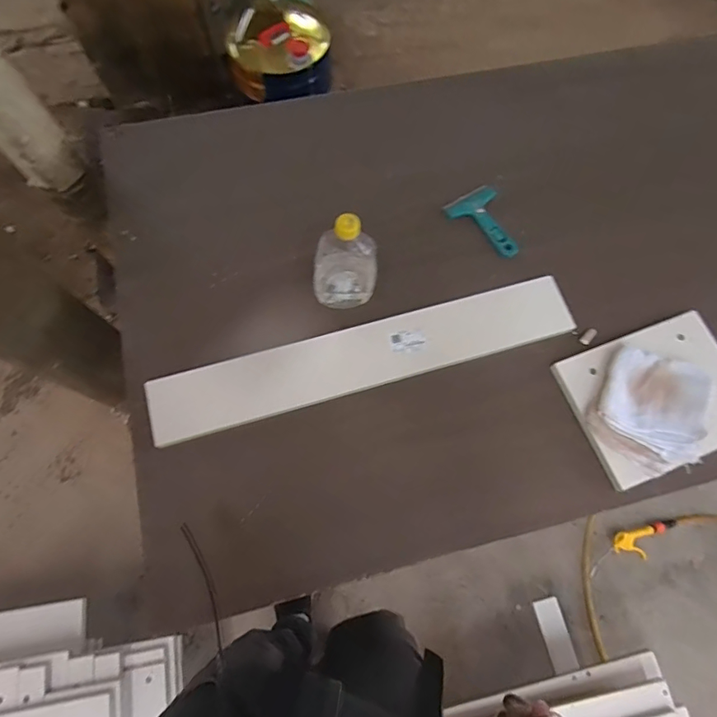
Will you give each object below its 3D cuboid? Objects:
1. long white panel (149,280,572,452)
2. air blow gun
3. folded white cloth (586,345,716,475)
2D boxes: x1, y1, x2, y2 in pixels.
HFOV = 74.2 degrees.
[{"bbox_3d":[0.014,-0.006,0.745,0.660,0.017,0.105,-15,72,-8],"label":"long white panel"},{"bbox_3d":[0.752,0.505,1.280,0.286,0.053,0.086,-14,74,-6],"label":"air blow gun"},{"bbox_3d":[0.446,0.076,0.718,0.157,0.036,0.172,28,74,6],"label":"folded white cloth"}]

